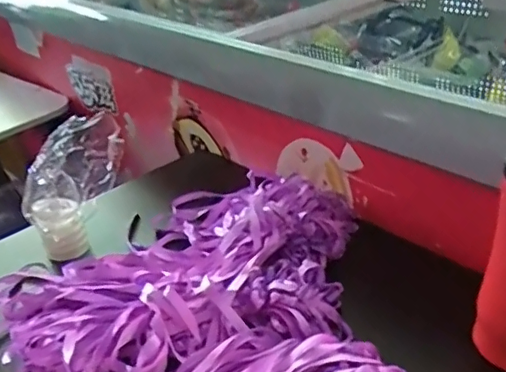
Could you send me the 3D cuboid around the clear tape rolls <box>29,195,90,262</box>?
[{"bbox_3d":[-0.220,0.050,0.640,0.049,0.071,0.044,-20,35,-23],"label":"clear tape rolls"}]

